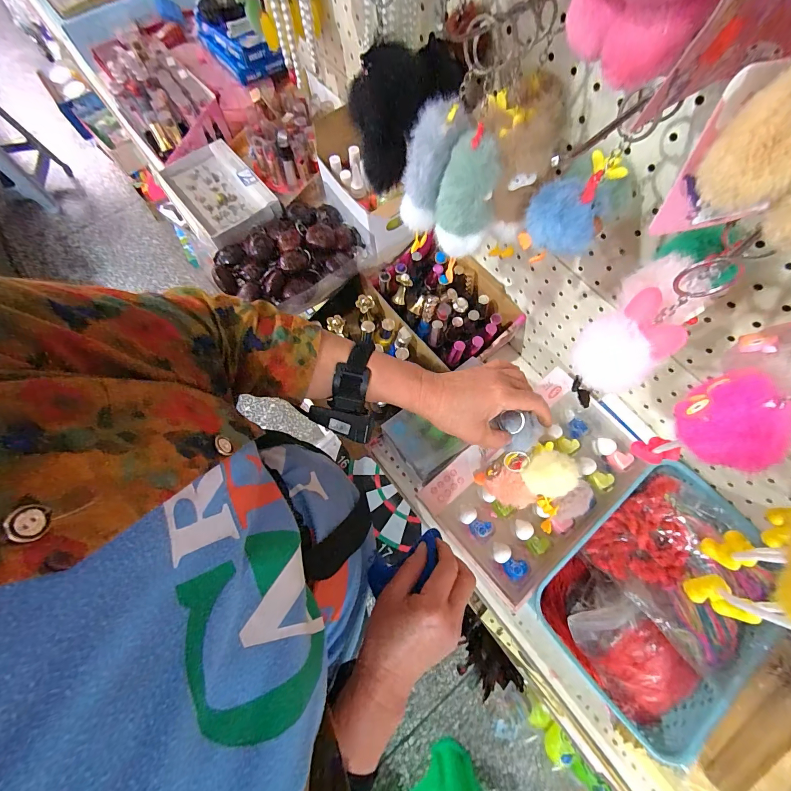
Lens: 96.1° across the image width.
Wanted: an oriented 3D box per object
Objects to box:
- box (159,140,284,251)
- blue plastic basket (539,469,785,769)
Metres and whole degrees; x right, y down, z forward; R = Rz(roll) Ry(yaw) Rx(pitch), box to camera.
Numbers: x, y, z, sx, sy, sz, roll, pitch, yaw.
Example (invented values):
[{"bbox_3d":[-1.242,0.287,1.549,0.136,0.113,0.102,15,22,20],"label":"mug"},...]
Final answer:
[{"bbox_3d":[-0.284,-0.331,0.579,0.117,0.025,0.203,-37,75,-12],"label":"box"},{"bbox_3d":[0.317,0.234,0.430,0.264,0.067,0.203,-38,75,-12],"label":"blue plastic basket"}]

